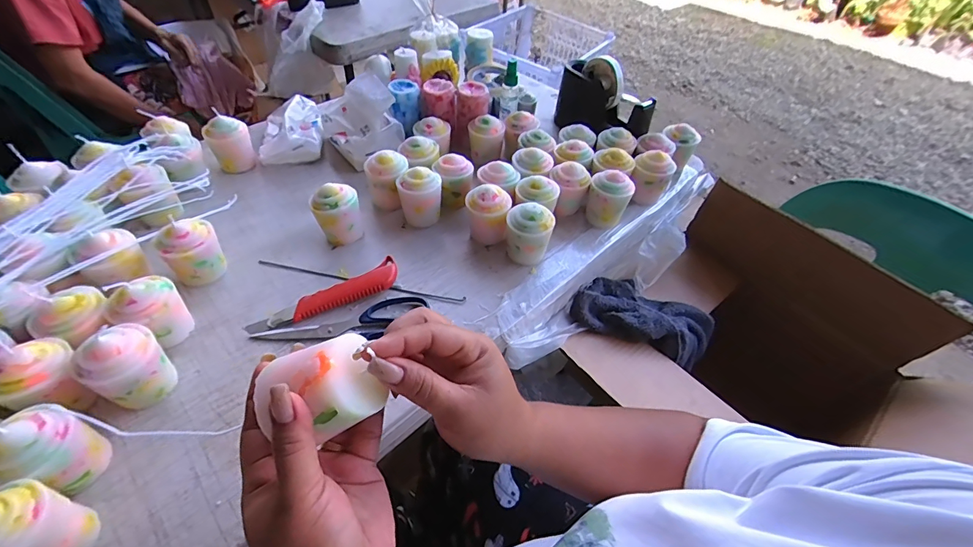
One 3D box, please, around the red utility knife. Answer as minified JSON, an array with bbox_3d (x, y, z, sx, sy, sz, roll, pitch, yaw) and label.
[{"bbox_3d":[-0.176,0.027,0.462,0.166,0.021,0.036,-23,55,-23],"label":"red utility knife"}]

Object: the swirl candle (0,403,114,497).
[{"bbox_3d":[-0.334,0.134,0.313,0.052,0.074,0.053,3,49,-3],"label":"swirl candle"}]

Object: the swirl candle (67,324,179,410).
[{"bbox_3d":[-0.313,0.081,0.363,0.046,0.075,0.057,23,51,15],"label":"swirl candle"}]

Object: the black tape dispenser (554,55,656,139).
[{"bbox_3d":[0.184,-0.278,0.686,0.081,0.120,0.181,-20,54,-21],"label":"black tape dispenser"}]

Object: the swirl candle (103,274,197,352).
[{"bbox_3d":[-0.324,0.039,0.407,0.046,0.070,0.056,25,51,16],"label":"swirl candle"}]

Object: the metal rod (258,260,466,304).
[{"bbox_3d":[-0.151,0.009,0.494,0.256,0.005,0.010,11,49,4],"label":"metal rod"}]

